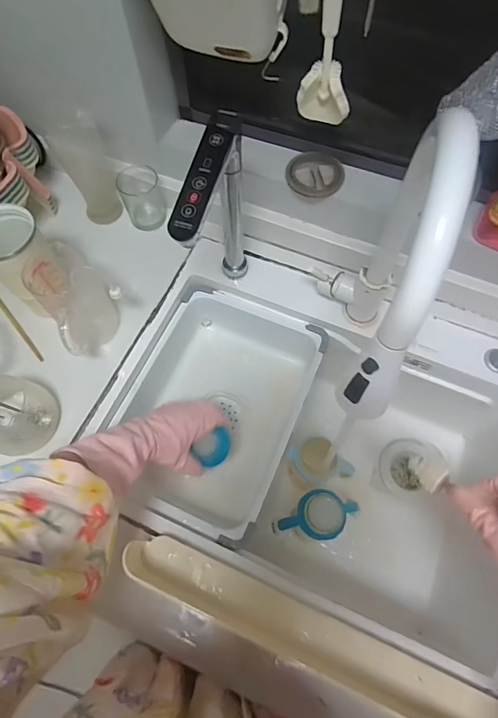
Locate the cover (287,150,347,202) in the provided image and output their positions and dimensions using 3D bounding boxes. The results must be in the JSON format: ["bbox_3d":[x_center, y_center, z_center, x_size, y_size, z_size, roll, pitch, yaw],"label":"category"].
[{"bbox_3d":[0.094,-0.265,0.600,0.076,0.020,0.076,-28,68,-11],"label":"cover"}]

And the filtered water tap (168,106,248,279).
[{"bbox_3d":[-0.043,-0.143,0.534,0.033,0.266,0.155,14,66,7],"label":"filtered water tap"}]

